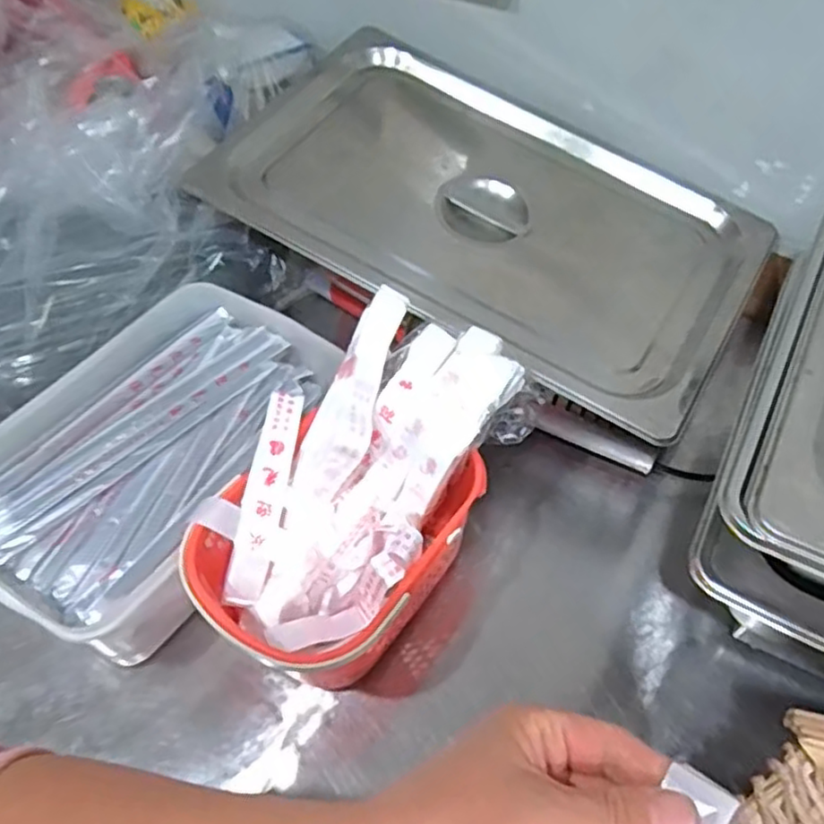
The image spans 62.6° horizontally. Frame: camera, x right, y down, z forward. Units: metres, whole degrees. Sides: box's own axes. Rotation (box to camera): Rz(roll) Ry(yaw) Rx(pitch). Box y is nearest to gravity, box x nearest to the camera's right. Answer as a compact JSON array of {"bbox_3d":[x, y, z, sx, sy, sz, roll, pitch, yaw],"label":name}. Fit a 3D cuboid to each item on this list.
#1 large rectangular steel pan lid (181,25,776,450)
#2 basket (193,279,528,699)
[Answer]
[{"bbox_3d":[0.075,-0.214,0.688,0.534,0.043,0.339,32,64,13],"label":"large rectangular steel pan lid"},{"bbox_3d":[-0.046,0.067,0.540,0.177,0.151,0.282,23,56,18],"label":"basket"}]

